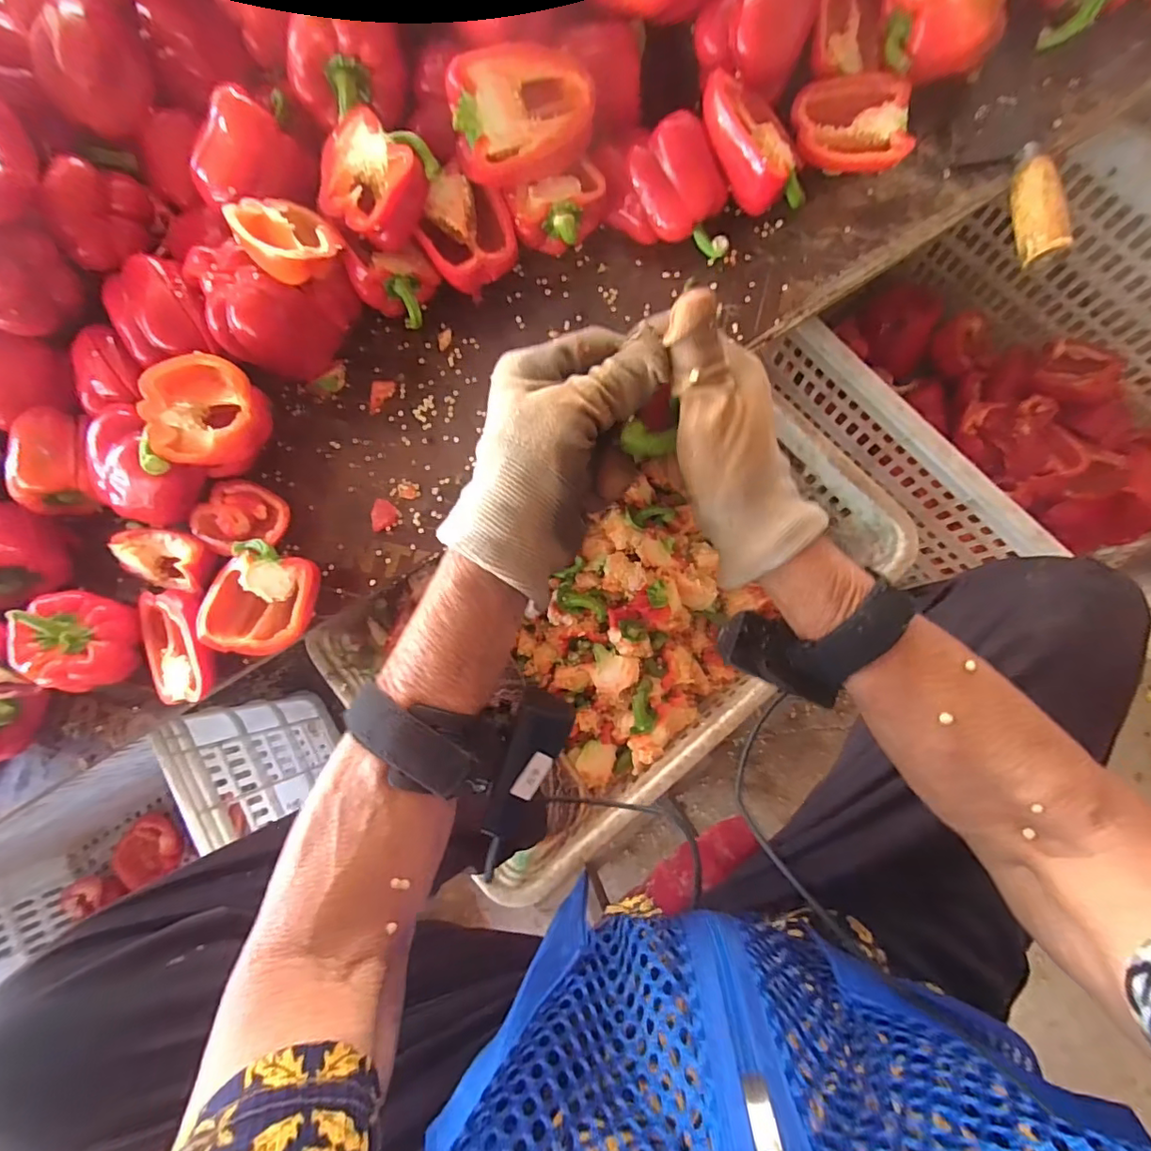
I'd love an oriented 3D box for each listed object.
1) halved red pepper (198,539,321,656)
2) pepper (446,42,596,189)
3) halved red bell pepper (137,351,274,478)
[{"bbox_3d":[-0.263,0.021,0.457,0.075,0.037,0.089,15,86,7],"label":"halved red pepper"},{"bbox_3d":[-0.042,-0.363,0.436,0.109,0.040,0.082,-15,108,-10],"label":"pepper"},{"bbox_3d":[-0.298,-0.129,0.445,0.072,0.059,0.085,27,87,8],"label":"halved red bell pepper"}]

